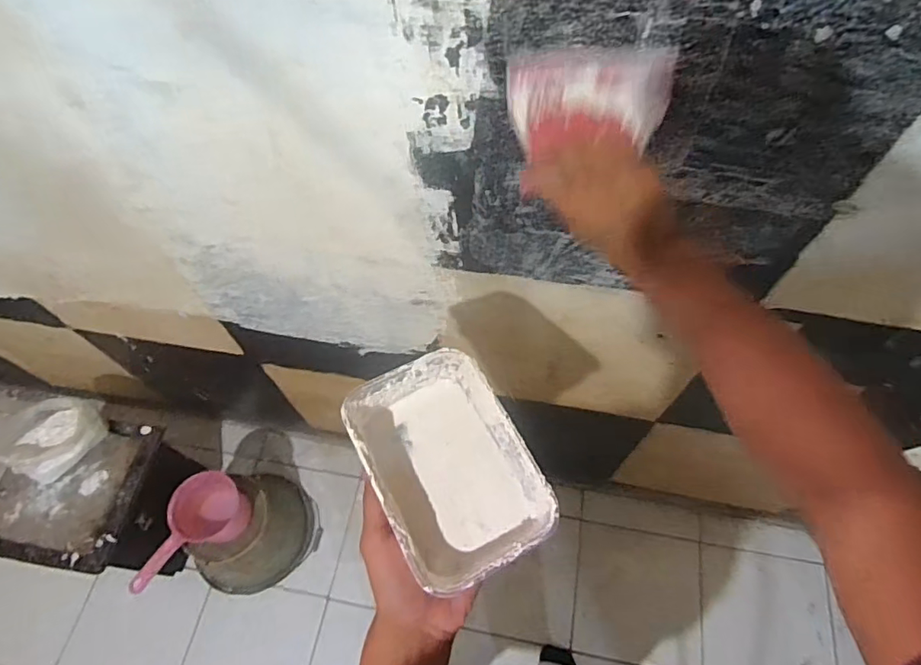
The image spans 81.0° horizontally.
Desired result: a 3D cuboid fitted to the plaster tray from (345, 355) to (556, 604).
[{"bbox_3d":[-0.009,0.105,0.434,0.114,0.054,0.166,-28,64,-13],"label":"plaster tray"}]

